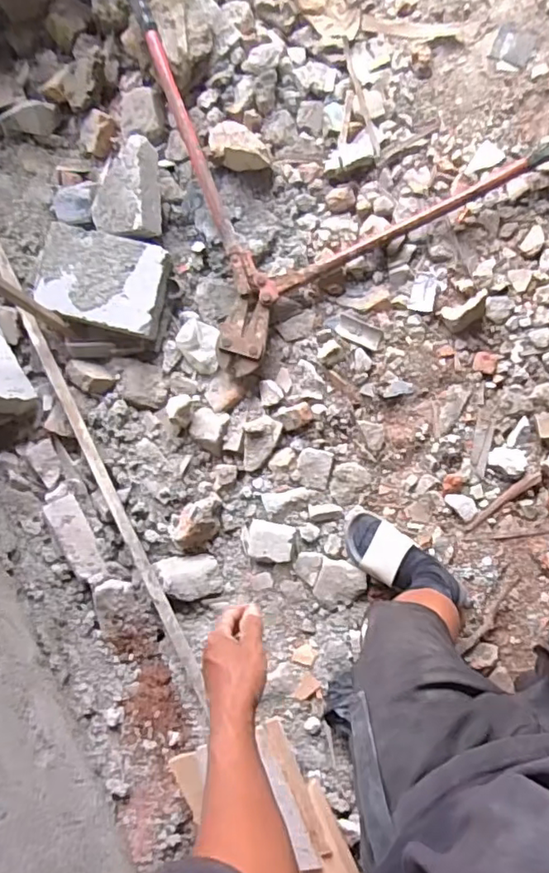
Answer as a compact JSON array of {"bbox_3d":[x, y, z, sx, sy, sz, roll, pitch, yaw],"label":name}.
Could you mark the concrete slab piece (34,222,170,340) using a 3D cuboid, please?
[{"bbox_3d":[-0.388,-0.346,1.253,0.283,0.093,0.206,16,91,9],"label":"concrete slab piece"}]

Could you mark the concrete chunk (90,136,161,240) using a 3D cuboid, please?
[{"bbox_3d":[-0.332,-0.541,1.214,0.151,0.074,0.220,-3,86,9],"label":"concrete chunk"}]

